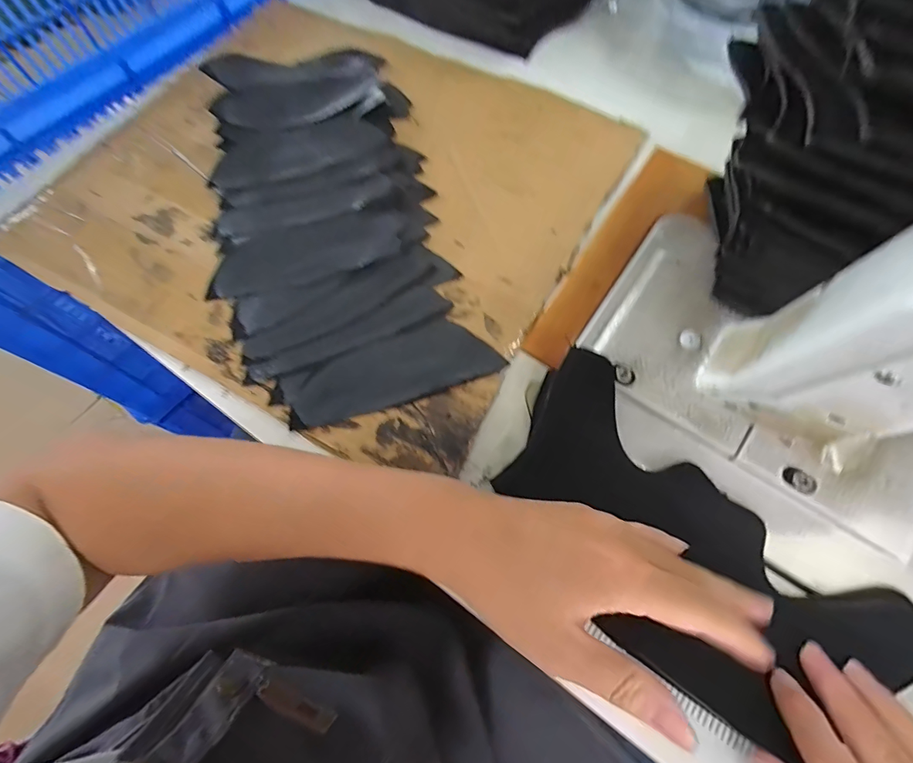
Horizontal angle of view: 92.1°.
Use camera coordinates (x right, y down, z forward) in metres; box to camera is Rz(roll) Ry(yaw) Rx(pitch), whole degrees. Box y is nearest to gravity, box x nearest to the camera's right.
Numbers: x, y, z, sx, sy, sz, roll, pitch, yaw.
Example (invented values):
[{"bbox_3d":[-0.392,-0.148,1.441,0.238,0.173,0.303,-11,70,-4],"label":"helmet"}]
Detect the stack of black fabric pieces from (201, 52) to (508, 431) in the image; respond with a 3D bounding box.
[{"bbox_3d":[-0.098,-0.134,0.329,0.158,0.017,0.329,-15,69,-6],"label":"stack of black fabric pieces"}]

